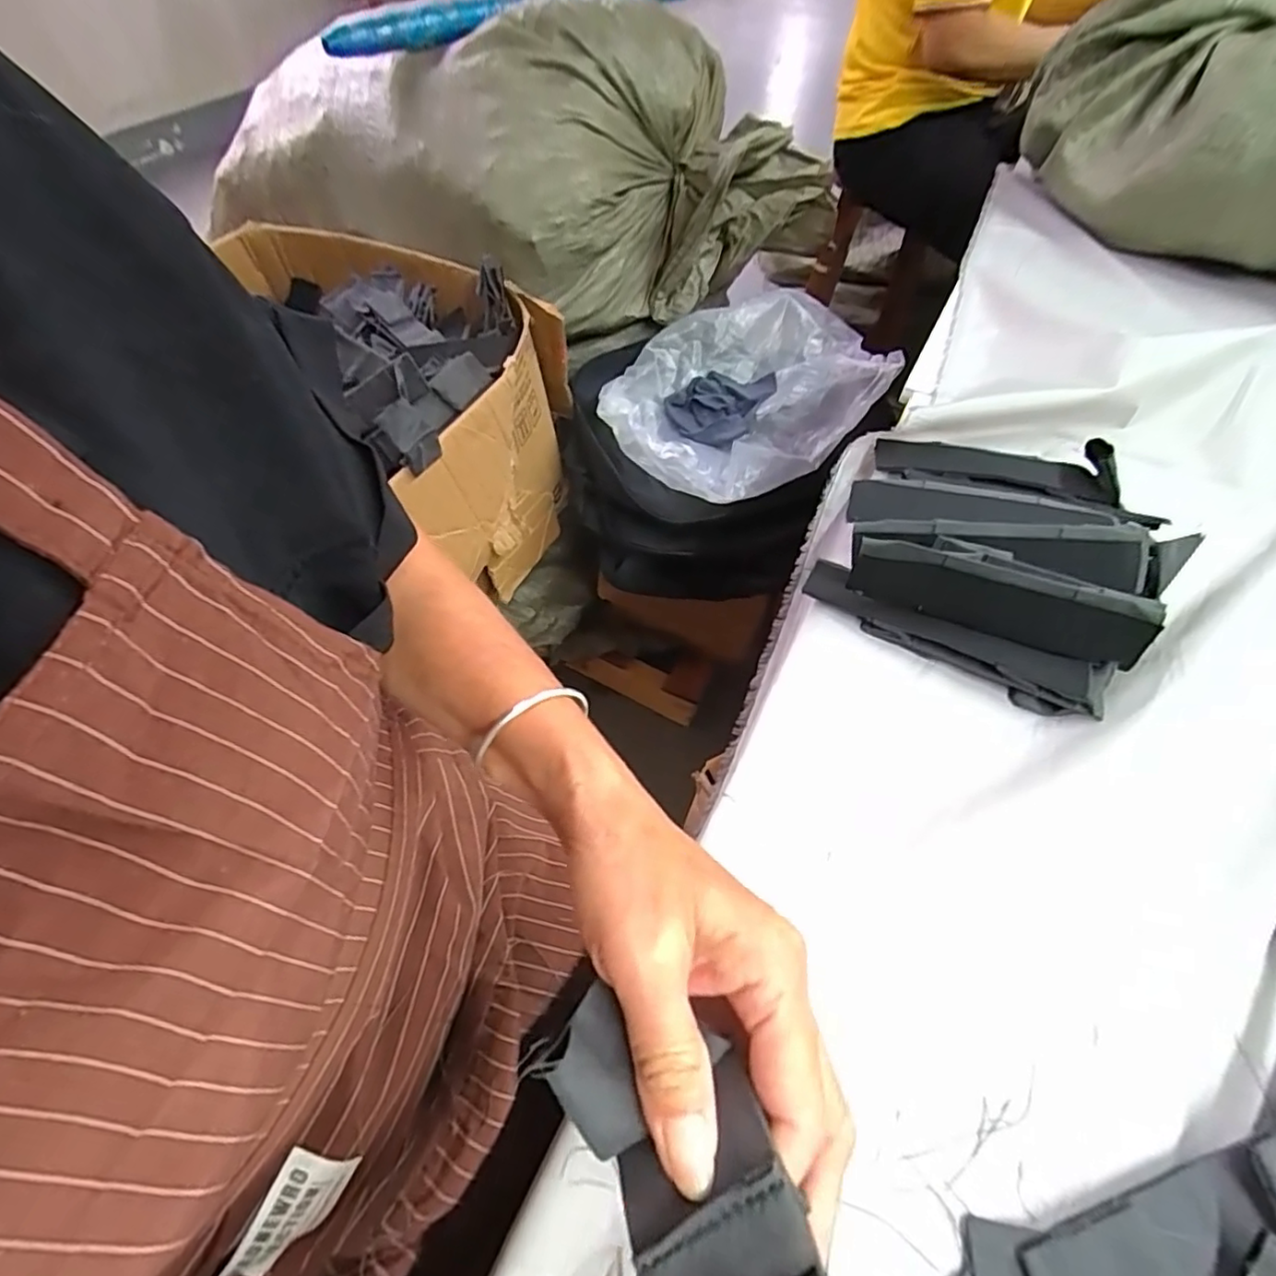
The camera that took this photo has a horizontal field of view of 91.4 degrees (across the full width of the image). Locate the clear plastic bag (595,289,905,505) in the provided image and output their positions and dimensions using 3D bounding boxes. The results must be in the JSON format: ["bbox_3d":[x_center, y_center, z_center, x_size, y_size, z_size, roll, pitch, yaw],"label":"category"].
[{"bbox_3d":[0.150,-0.372,0.934,0.404,0.117,0.319,-27,60,-19],"label":"clear plastic bag"}]

